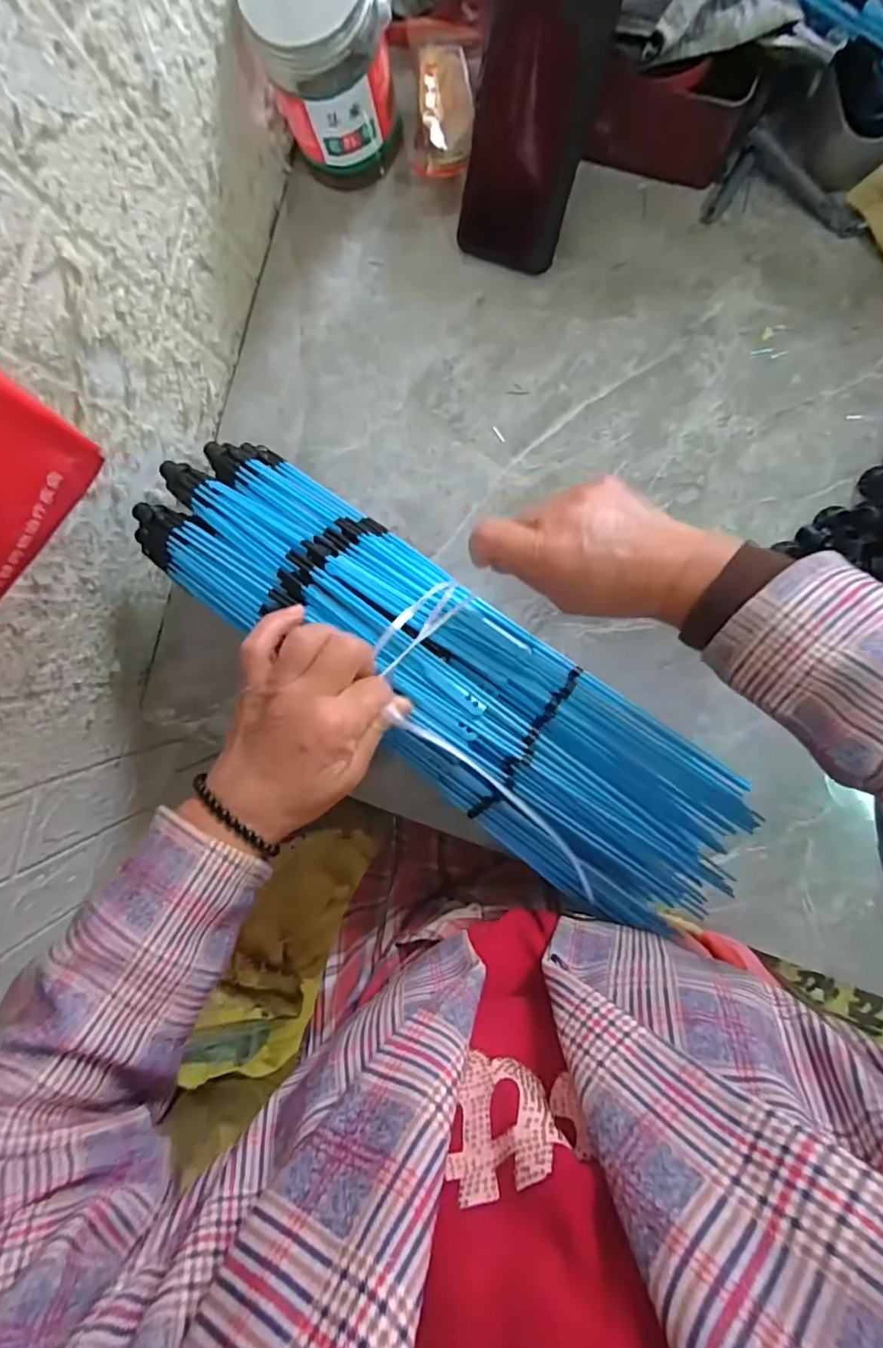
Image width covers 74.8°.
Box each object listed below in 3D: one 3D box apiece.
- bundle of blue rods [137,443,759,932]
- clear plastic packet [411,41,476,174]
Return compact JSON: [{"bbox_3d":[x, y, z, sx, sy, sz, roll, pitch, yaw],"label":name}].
[{"bbox_3d":[0.014,0.009,0.402,0.409,0.076,0.119,38,98,6],"label":"bundle of blue rods"},{"bbox_3d":[0.001,-0.436,0.449,0.048,0.023,0.092,2,95,7],"label":"clear plastic packet"}]

